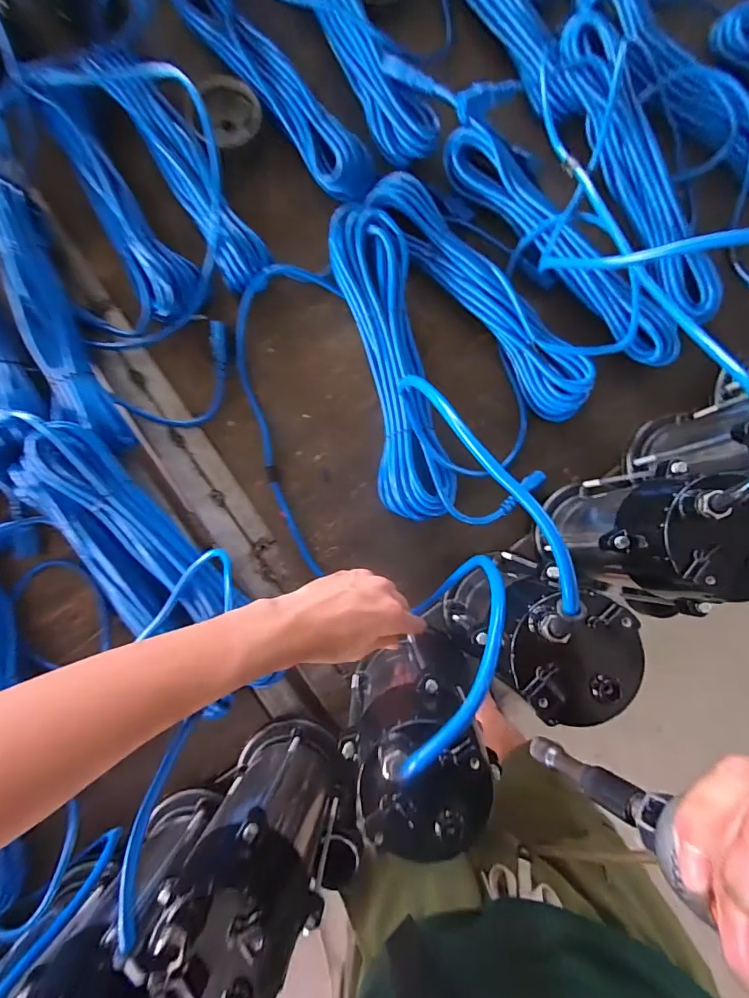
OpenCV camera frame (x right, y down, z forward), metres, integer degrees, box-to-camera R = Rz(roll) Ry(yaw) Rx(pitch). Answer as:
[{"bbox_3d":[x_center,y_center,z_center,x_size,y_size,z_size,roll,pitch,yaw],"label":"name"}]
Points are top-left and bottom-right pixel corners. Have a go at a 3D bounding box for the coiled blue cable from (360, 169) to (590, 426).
[{"bbox_3d":[0.121,-0.230,0.513,0.063,0.043,0.338,-40,86,-2],"label":"coiled blue cable"}]

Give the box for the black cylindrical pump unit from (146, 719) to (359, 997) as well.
[{"bbox_3d":[-0.085,0.278,0.367,0.107,0.223,0.091,-16,85,0],"label":"black cylindrical pump unit"}]

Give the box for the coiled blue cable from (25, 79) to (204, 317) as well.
[{"bbox_3d":[-0.300,-0.347,0.532,0.069,0.045,0.304,-31,85,-1],"label":"coiled blue cable"}]

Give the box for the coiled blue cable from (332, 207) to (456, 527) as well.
[{"bbox_3d":[0.020,-0.151,0.510,0.089,0.057,0.353,-11,85,0],"label":"coiled blue cable"}]

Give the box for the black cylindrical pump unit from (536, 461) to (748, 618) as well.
[{"bbox_3d":[0.226,0.032,0.389,0.086,0.256,0.086,0,85,1],"label":"black cylindrical pump unit"}]

